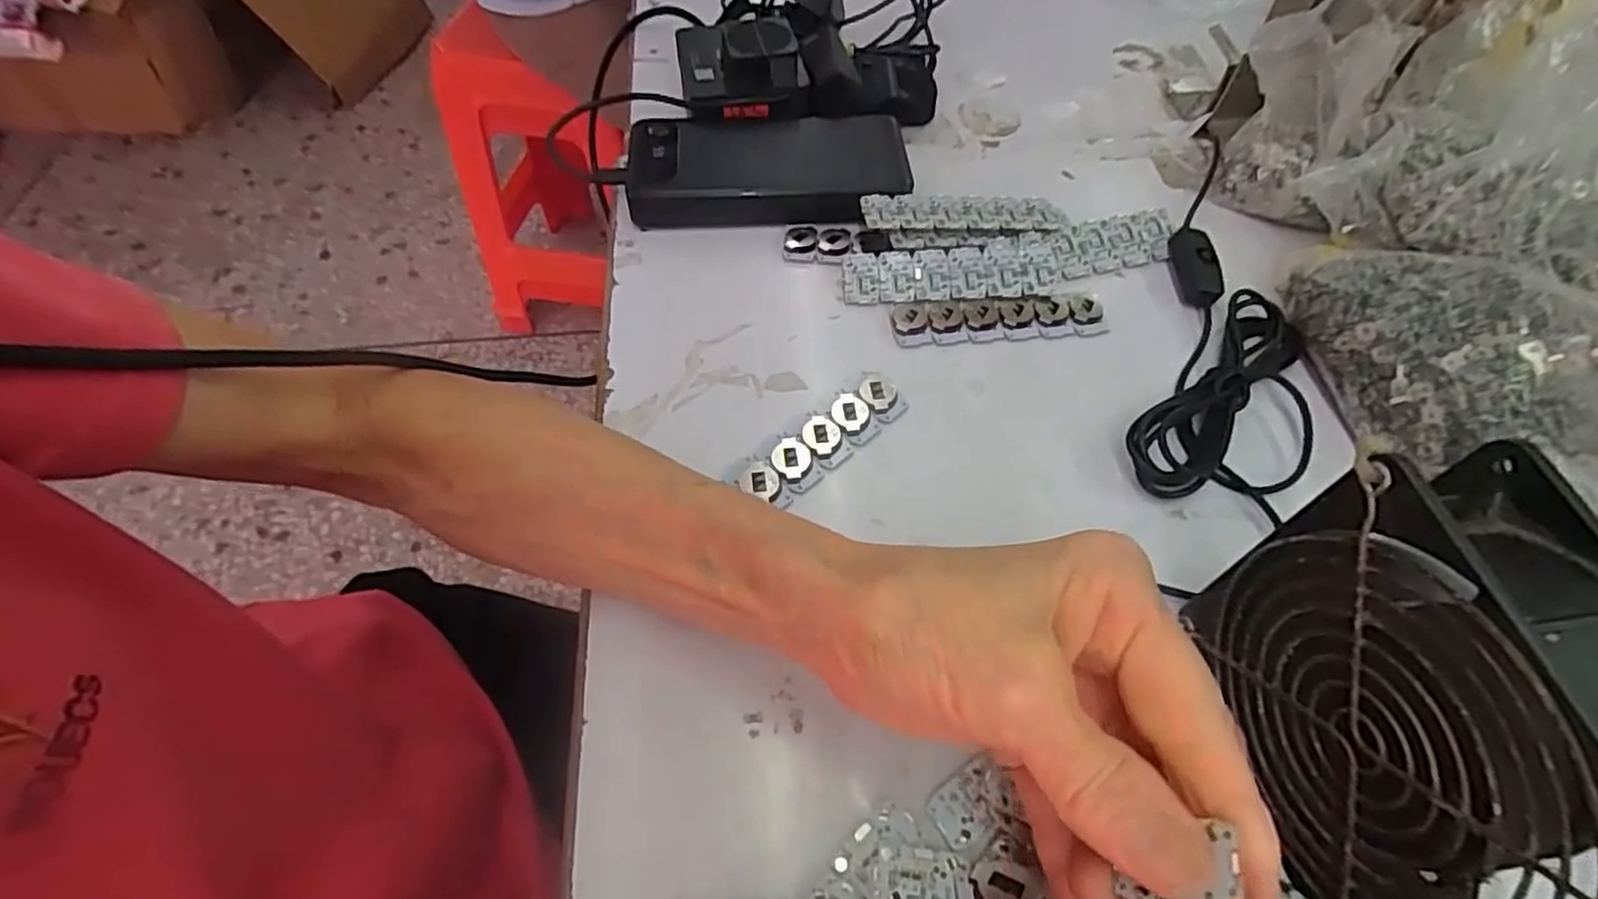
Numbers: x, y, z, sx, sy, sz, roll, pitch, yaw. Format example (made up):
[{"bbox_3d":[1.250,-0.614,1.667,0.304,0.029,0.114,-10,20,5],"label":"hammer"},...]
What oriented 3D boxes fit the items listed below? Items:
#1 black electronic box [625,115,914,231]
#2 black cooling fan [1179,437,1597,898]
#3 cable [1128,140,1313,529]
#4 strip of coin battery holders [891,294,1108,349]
[{"bbox_3d":[-0.018,-0.157,0.409,0.151,0.028,0.072,-2,56,-3],"label":"black electronic box"},{"bbox_3d":[0.169,0.079,0.196,0.044,0.119,0.113,-4,56,-5],"label":"black cooling fan"},{"bbox_3d":[0.215,-0.061,0.354,0.074,0.020,0.226,21,57,12],"label":"cable"},{"bbox_3d":[0.100,-0.065,0.360,0.106,0.008,0.025,-4,56,-5],"label":"strip of coin battery holders"}]

